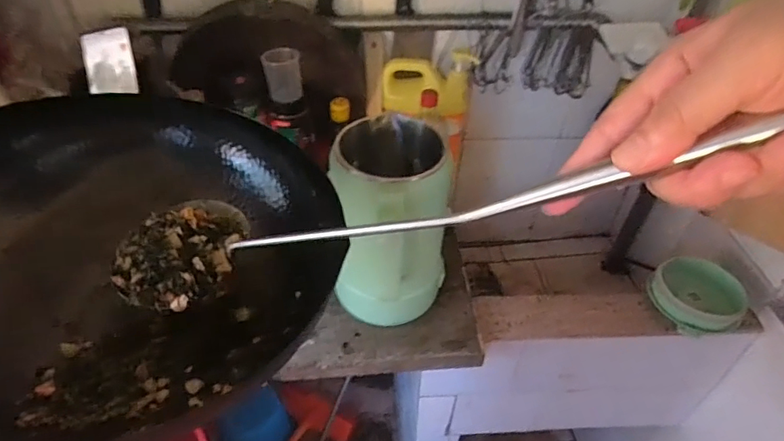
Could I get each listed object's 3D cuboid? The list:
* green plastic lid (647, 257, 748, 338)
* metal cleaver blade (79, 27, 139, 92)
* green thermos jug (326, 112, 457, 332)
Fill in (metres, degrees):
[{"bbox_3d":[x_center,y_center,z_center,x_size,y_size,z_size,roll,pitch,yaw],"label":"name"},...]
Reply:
[{"bbox_3d":[0.454,0.114,0.733,0.114,0.050,0.122,0,43,0],"label":"green plastic lid"},{"bbox_3d":[-0.426,-0.236,0.736,0.070,0.009,0.101,-10,88,-4],"label":"metal cleaver blade"},{"bbox_3d":[-0.002,0.009,0.643,0.124,0.255,0.155,26,49,25],"label":"green thermos jug"}]

